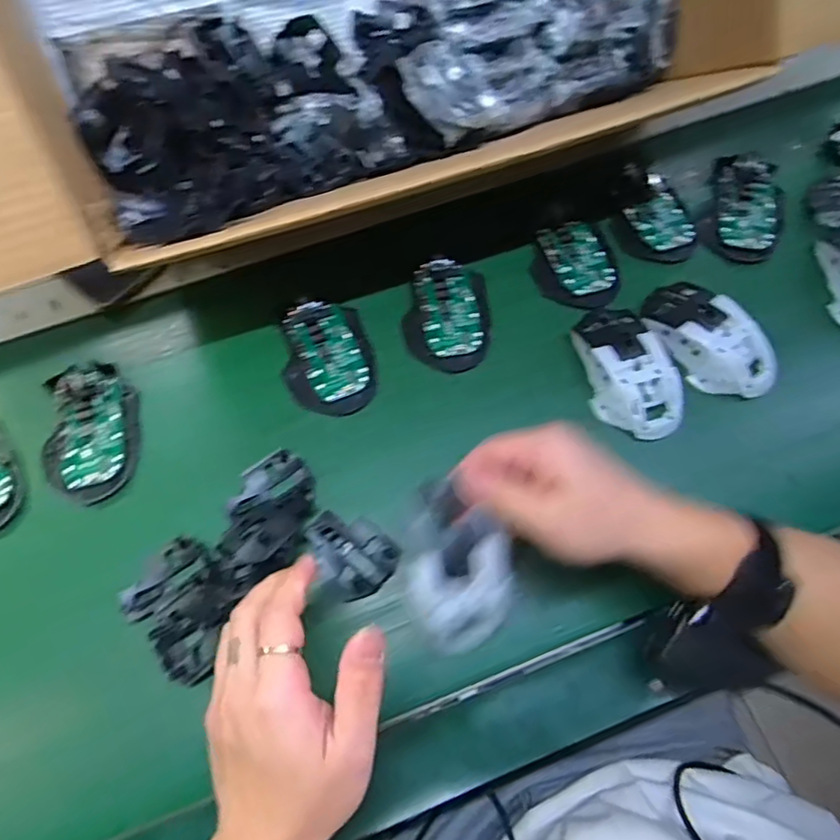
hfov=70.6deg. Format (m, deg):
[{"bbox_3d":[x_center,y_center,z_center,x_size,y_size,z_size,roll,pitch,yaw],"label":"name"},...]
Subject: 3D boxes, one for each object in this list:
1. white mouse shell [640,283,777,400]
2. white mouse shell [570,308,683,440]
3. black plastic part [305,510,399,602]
[{"bbox_3d":[0.238,-0.069,0.485,0.062,0.034,0.116,-31,69,-12],"label":"white mouse shell"},{"bbox_3d":[0.166,-0.043,0.474,0.062,0.031,0.117,-18,67,-6],"label":"white mouse shell"},{"bbox_3d":[-0.051,0.096,0.437,0.067,0.014,0.051,39,72,16],"label":"black plastic part"}]

